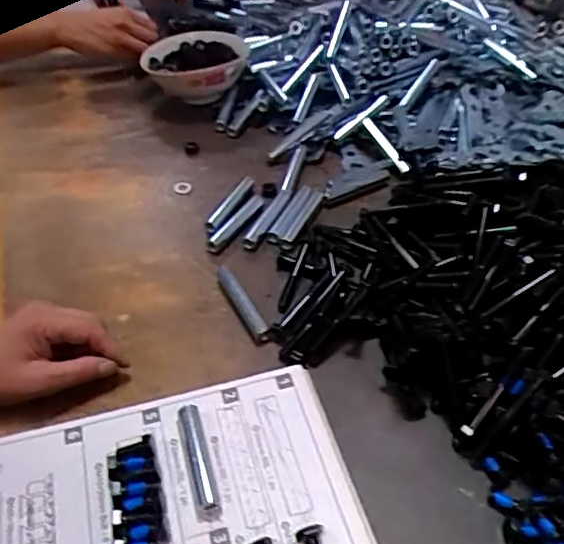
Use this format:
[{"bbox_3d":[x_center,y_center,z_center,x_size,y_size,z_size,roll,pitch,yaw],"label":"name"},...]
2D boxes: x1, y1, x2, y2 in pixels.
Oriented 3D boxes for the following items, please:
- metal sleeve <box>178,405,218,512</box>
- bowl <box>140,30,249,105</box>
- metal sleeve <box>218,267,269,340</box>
[{"bbox_3d":[-0.057,0.125,0.406,0.013,0.014,0.074,-12,47,-13],"label":"metal sleeve"},{"bbox_3d":[-0.111,-0.264,0.773,0.133,0.049,0.132,-1,46,-3],"label":"bowl"},{"bbox_3d":[-0.039,0.026,0.547,0.015,0.011,0.094,-19,49,-19],"label":"metal sleeve"}]

